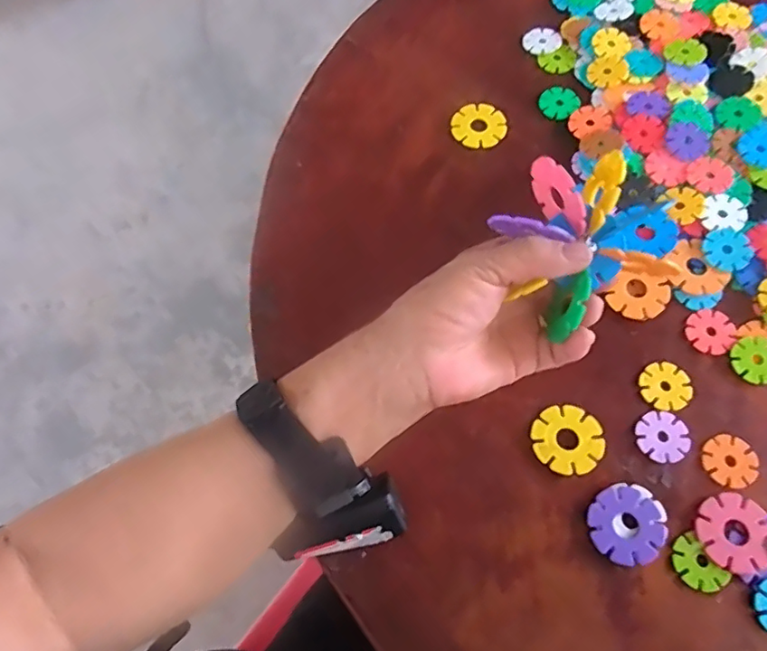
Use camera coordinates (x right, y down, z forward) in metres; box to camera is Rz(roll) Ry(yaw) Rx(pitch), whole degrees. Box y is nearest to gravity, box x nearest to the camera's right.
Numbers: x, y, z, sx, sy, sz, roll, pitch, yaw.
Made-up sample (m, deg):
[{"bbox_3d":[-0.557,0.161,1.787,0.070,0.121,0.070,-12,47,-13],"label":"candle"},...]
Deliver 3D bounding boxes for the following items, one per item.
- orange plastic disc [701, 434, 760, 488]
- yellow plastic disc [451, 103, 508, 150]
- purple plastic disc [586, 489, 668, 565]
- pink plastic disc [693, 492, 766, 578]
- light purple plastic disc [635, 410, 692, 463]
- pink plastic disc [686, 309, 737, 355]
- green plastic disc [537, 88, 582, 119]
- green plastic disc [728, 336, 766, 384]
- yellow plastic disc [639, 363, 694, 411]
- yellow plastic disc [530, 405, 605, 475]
[{"bbox_3d":[0.215,0.083,0.343,0.032,0.004,0.031,-1,67,3],"label":"orange plastic disc"},{"bbox_3d":[0.078,-0.162,0.449,0.043,0.004,0.041,-1,67,3],"label":"yellow plastic disc"},{"bbox_3d":[0.143,0.118,0.327,0.043,0.004,0.040,-1,67,3],"label":"purple plastic disc"},{"bbox_3d":[0.203,0.119,0.322,0.039,0.007,0.042,-1,67,3],"label":"pink plastic disc"},{"bbox_3d":[0.175,0.069,0.347,0.031,0.004,0.030,-1,67,3],"label":"light purple plastic disc"},{"bbox_3d":[0.221,0.004,0.374,0.033,0.004,0.031,-1,67,3],"label":"pink plastic disc"},{"bbox_3d":[0.144,-0.183,0.455,0.031,0.004,0.032,-1,67,3],"label":"green plastic disc"},{"bbox_3d":[0.246,0.022,0.364,0.035,0.004,0.031,-32,70,-10],"label":"green plastic disc"},{"bbox_3d":[0.185,0.040,0.363,0.033,0.004,0.030,-1,67,3],"label":"yellow plastic disc"},{"bbox_3d":[0.115,0.071,0.349,0.042,0.004,0.041,-1,67,3],"label":"yellow plastic disc"}]

